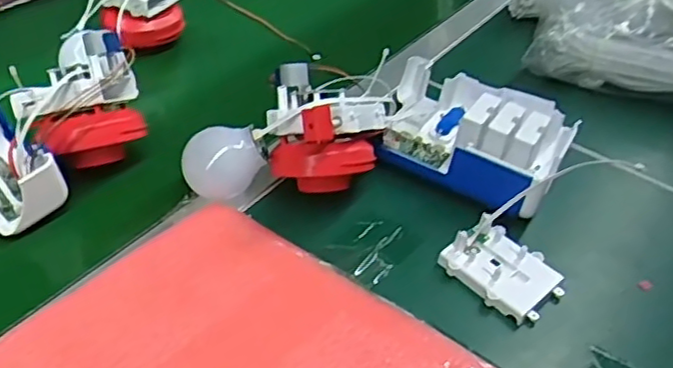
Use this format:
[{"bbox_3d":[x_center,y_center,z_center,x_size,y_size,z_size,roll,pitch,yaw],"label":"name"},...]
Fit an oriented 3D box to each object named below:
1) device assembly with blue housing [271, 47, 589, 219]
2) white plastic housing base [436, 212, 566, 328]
[{"bbox_3d":[0.077,-0.048,0.576,0.224,0.096,0.234,25,43,22],"label":"device assembly with blue housing"},{"bbox_3d":[0.133,0.065,0.513,0.085,0.027,0.062,33,46,28],"label":"white plastic housing base"}]

